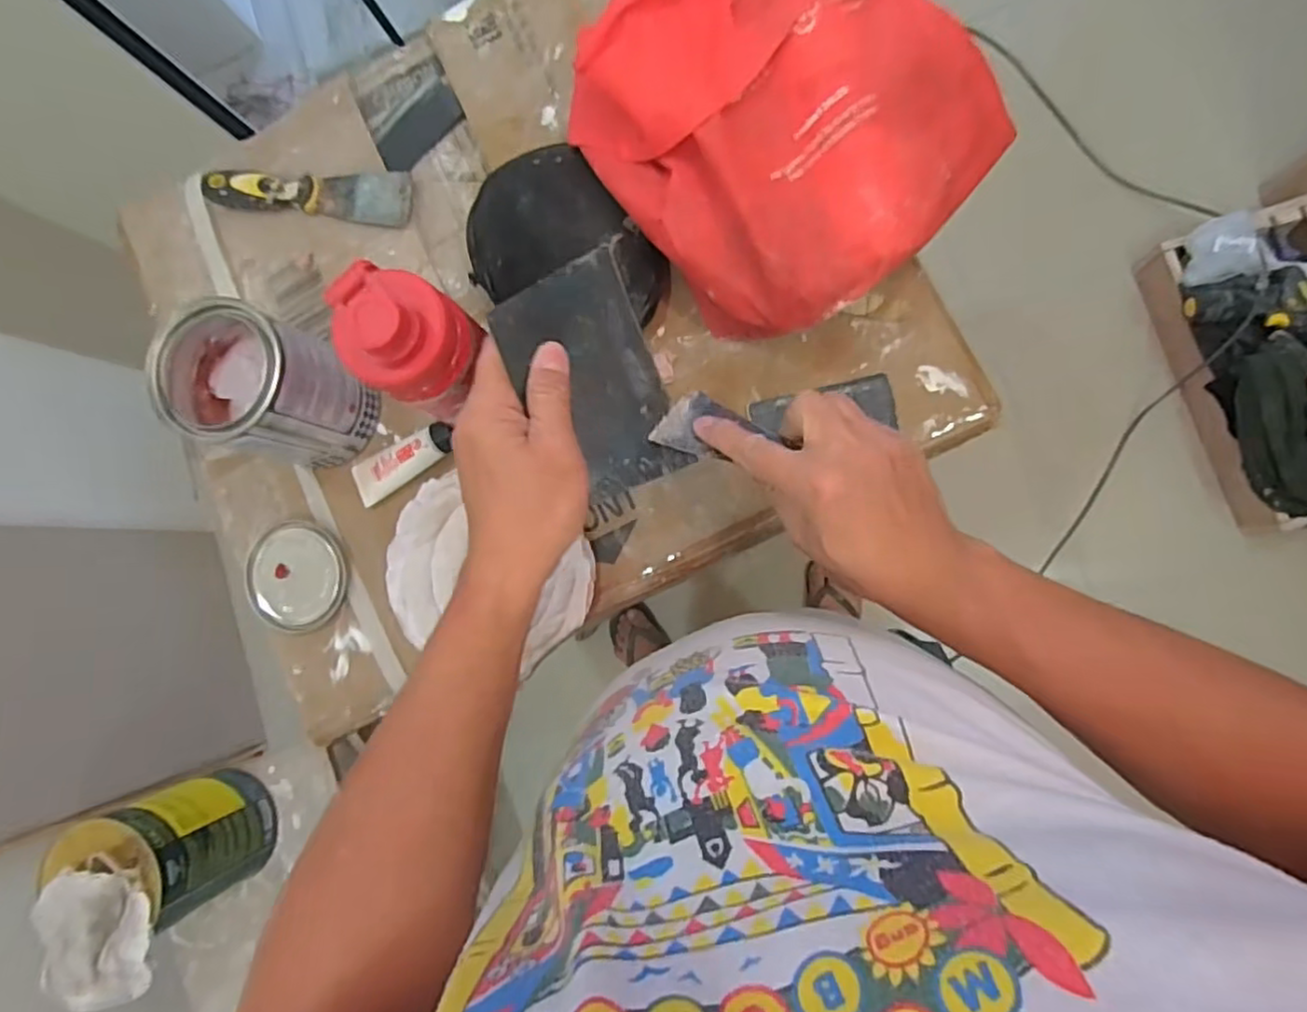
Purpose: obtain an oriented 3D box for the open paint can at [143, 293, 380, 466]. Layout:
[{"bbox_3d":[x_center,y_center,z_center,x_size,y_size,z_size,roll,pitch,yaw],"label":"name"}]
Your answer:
[{"bbox_3d":[-0.303,-0.090,0.540,0.103,0.130,0.099,-1,86,9],"label":"open paint can"}]

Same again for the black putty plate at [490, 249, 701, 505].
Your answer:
[{"bbox_3d":[-0.034,-0.073,0.408,0.095,0.007,0.137,-33,106,-34],"label":"black putty plate"}]

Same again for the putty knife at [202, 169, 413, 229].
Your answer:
[{"bbox_3d":[-0.316,-0.285,0.613,0.193,0.028,0.049,5,87,9],"label":"putty knife"}]

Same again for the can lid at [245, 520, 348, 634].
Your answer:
[{"bbox_3d":[-0.313,0.062,0.593,0.091,0.014,0.094,-1,86,9],"label":"can lid"}]

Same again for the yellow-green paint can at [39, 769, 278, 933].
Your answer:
[{"bbox_3d":[-0.641,0.458,0.904,0.154,0.203,0.153,-1,86,9],"label":"yellow-green paint can"}]

